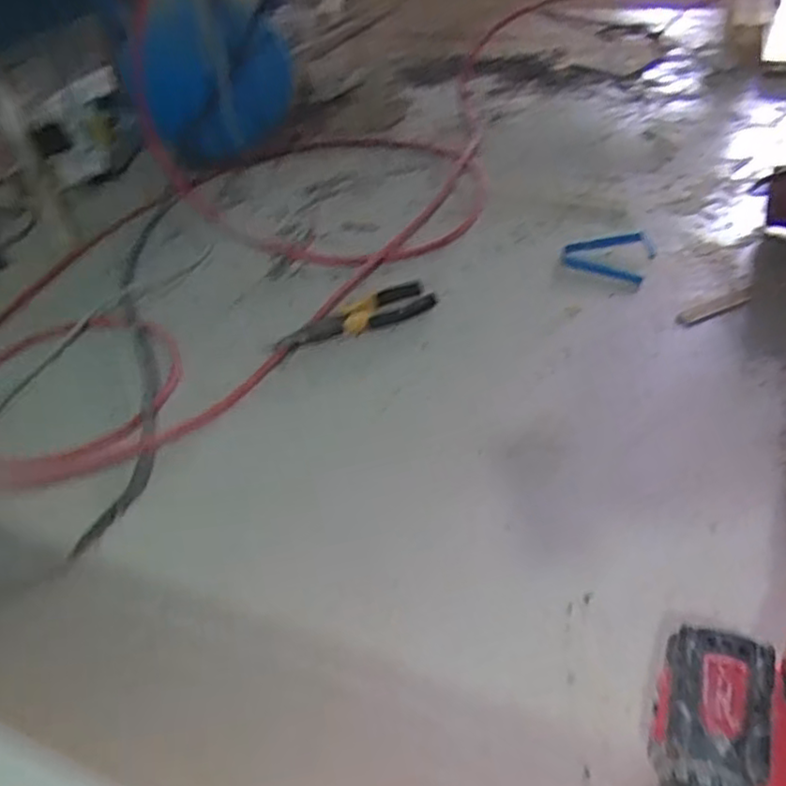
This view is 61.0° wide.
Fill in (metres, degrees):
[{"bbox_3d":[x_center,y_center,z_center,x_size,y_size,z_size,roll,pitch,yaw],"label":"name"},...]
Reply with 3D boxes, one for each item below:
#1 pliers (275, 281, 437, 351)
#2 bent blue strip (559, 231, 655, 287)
[{"bbox_3d":[-0.043,-0.087,0.743,0.181,0.016,0.048,-19,44,-13],"label":"pliers"},{"bbox_3d":[0.258,-0.167,0.803,0.101,0.008,0.105,18,49,24],"label":"bent blue strip"}]

